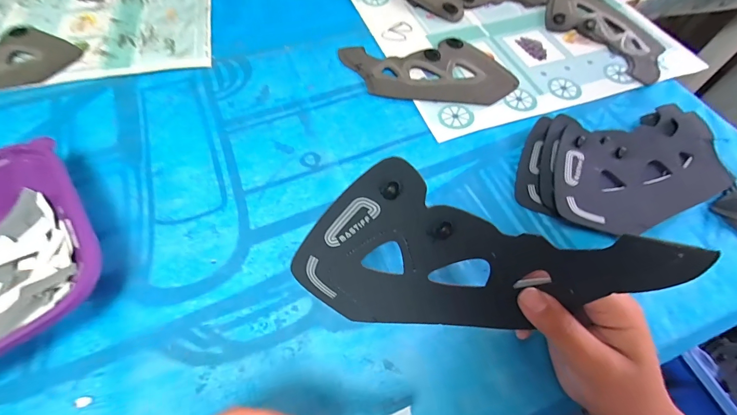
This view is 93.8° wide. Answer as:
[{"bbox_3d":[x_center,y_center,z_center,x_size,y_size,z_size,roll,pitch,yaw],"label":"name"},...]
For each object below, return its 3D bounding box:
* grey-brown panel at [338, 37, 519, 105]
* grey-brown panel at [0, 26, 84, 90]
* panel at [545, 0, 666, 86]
[{"bbox_3d":[0.073,-0.172,0.428,0.212,0.011,0.103,6,58,3],"label":"grey-brown panel"},{"bbox_3d":[-0.463,-0.183,0.426,0.194,0.009,0.113,-12,59,-8],"label":"grey-brown panel"},{"bbox_3d":[0.333,-0.253,0.482,0.116,0.013,0.193,-34,64,-20],"label":"panel"}]

